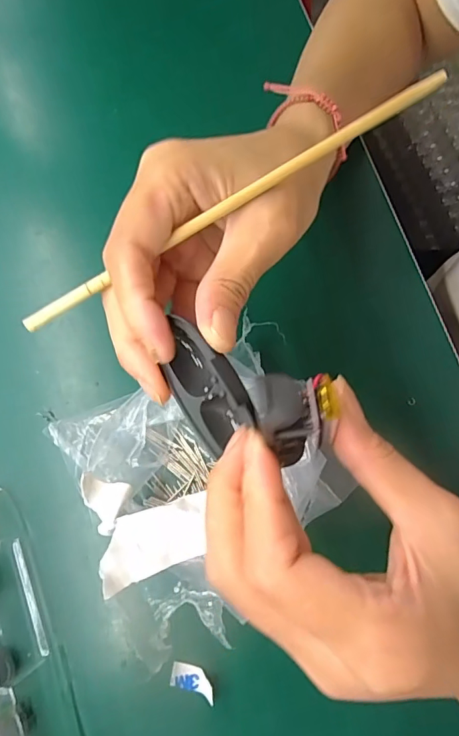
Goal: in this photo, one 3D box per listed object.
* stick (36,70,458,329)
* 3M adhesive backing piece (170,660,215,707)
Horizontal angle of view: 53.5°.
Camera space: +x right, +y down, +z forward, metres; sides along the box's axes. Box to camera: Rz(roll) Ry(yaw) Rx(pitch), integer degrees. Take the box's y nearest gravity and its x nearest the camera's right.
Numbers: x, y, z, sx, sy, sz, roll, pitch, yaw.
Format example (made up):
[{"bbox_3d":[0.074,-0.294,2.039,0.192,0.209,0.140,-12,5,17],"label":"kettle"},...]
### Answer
[{"bbox_3d":[0.000,-0.064,0.180,0.189,0.004,0.005,-30,75,2],"label":"stick"},{"bbox_3d":[-0.018,0.156,0.227,0.025,0.008,0.010,18,72,19],"label":"3M adhesive backing piece"}]

